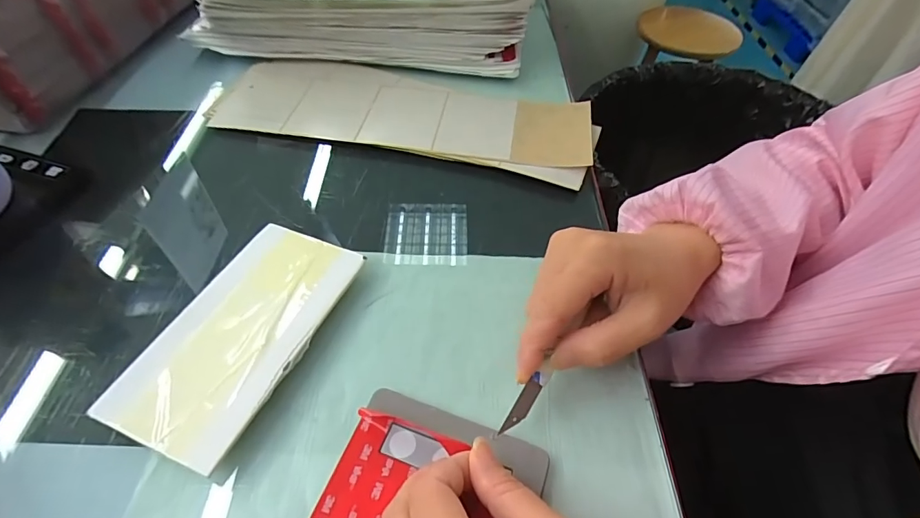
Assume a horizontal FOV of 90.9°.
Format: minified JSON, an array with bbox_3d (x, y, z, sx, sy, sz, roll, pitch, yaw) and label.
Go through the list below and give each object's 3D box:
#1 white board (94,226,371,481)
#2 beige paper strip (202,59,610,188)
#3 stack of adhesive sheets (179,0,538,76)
[{"bbox_3d":[-0.129,0.042,0.275,0.082,0.014,0.148,19,54,12],"label":"white board"},{"bbox_3d":[-0.052,-0.134,0.415,0.338,0.009,0.113,11,52,6],"label":"beige paper strip"},{"bbox_3d":[-0.094,-0.304,0.506,0.322,0.068,0.233,2,52,-1],"label":"stack of adhesive sheets"}]

